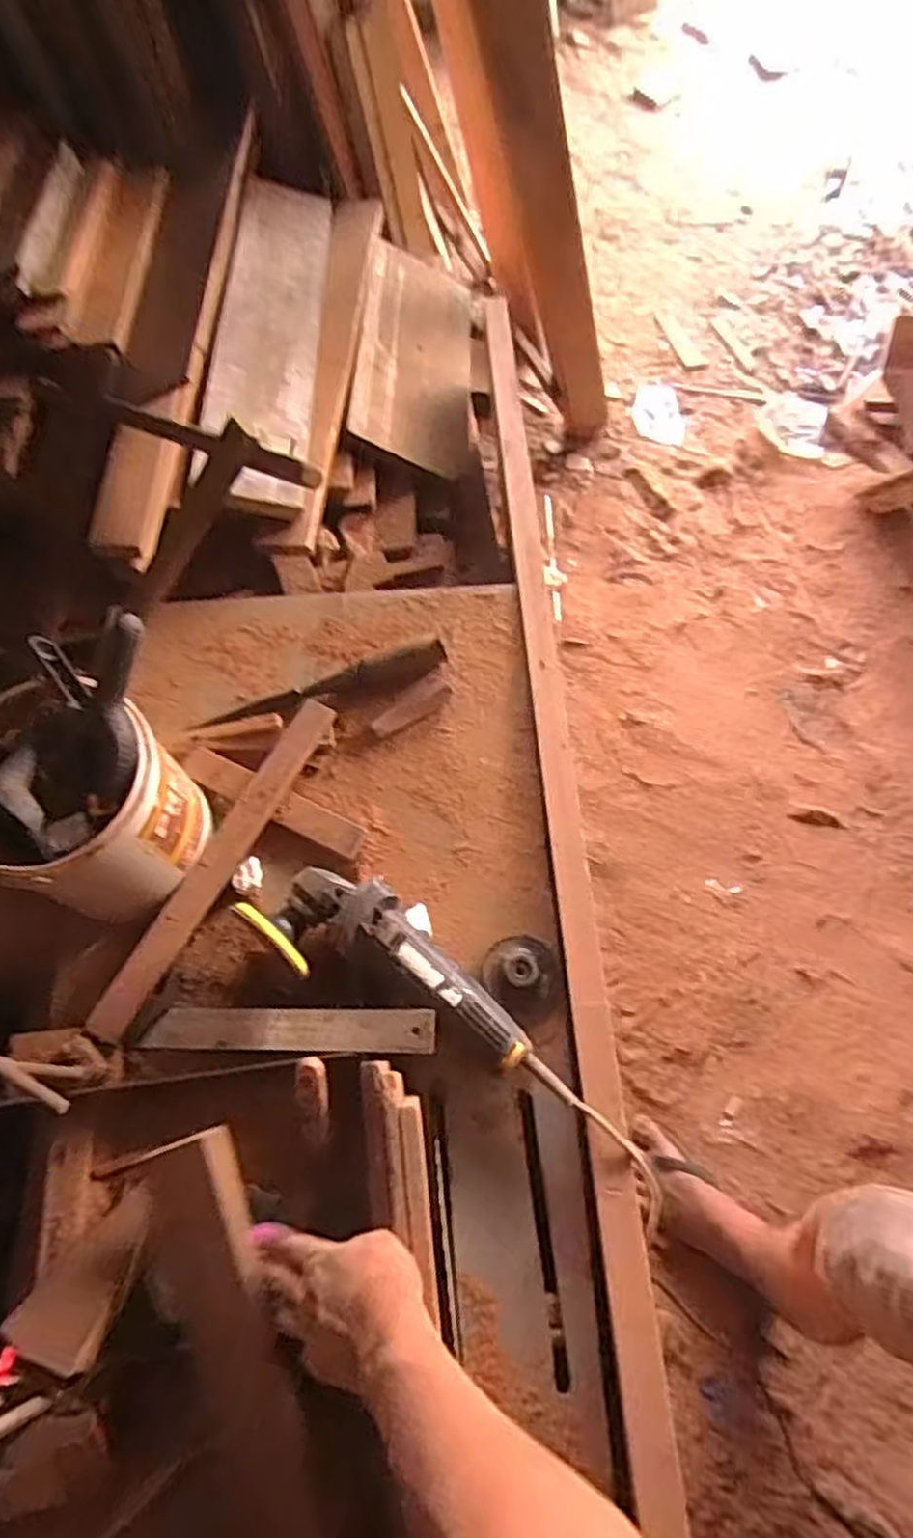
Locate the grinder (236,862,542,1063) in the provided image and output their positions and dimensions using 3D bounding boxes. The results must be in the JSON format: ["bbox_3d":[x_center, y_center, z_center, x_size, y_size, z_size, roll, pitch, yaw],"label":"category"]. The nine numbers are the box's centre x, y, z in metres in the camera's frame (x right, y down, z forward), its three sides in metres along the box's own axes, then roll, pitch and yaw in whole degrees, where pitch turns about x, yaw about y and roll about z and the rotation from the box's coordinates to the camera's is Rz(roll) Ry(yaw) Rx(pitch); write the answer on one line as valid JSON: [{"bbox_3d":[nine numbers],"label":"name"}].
[{"bbox_3d":[-0.058,0.193,0.709,0.266,0.077,0.115,41,68,14],"label":"grinder"}]

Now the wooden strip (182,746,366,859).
[{"bbox_3d":[-0.198,0.033,0.817,0.216,0.015,0.037,26,65,8],"label":"wooden strip"}]

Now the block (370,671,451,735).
[{"bbox_3d":[-0.050,-0.070,0.867,0.099,0.012,0.030,-39,73,-20],"label":"block"}]

